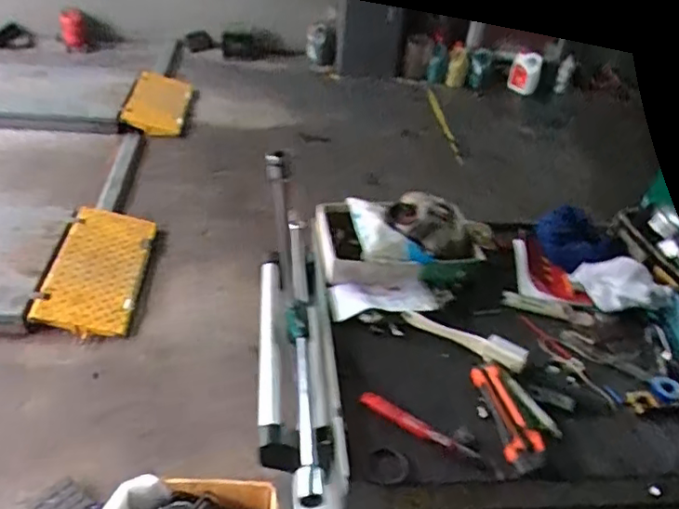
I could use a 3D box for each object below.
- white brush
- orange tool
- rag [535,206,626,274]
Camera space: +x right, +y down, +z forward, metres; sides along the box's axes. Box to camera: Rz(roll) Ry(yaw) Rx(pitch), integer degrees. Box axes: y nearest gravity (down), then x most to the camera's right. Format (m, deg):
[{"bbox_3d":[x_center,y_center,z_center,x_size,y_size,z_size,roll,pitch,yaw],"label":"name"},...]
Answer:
[{"bbox_3d":[0.162,0.105,0.762,0.163,0.027,0.031,26,41,23],"label":"white brush"},{"bbox_3d":[0.190,0.176,0.673,0.044,0.010,0.127,-17,37,2],"label":"orange tool"},{"bbox_3d":[0.359,-0.024,0.900,0.071,0.062,0.126,-14,42,-26],"label":"rag"}]

